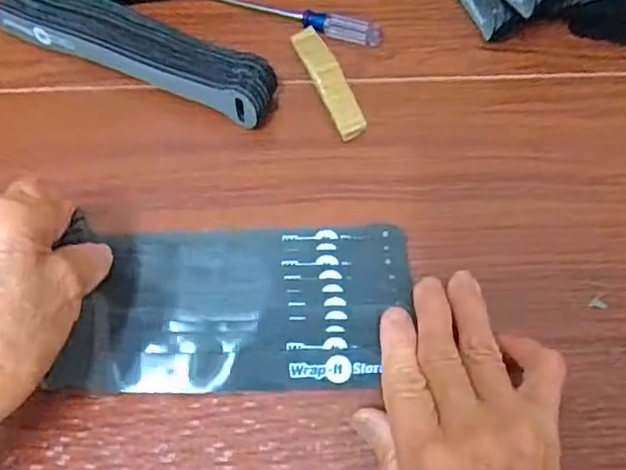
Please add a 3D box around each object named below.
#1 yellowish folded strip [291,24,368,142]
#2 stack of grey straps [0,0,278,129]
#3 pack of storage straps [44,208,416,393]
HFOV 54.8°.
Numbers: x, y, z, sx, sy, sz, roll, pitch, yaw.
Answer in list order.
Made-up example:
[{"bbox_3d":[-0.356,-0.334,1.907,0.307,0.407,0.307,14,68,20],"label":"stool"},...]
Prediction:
[{"bbox_3d":[0.010,-0.097,0.383,0.019,0.007,0.087,-21,65,-9],"label":"yellowish folded strip"},{"bbox_3d":[-0.114,-0.122,0.383,0.200,0.026,0.045,23,67,12],"label":"stack of grey straps"},{"bbox_3d":[-0.037,0.035,0.316,0.174,0.023,0.089,-2,64,0],"label":"pack of storage straps"}]

